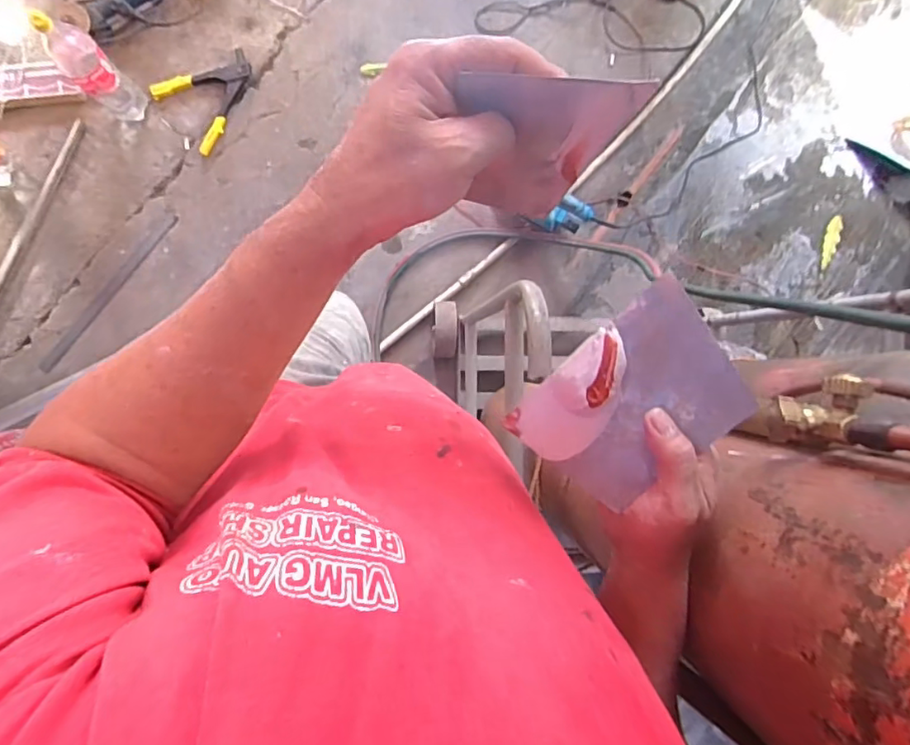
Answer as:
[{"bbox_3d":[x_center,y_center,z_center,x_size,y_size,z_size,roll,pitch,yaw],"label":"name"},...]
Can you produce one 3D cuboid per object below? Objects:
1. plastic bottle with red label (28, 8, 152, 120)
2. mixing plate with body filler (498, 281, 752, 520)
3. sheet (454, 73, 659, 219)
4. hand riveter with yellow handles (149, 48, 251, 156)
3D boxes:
[{"bbox_3d":[-0.788,-0.658,1.232,0.073,0.350,0.094,42,87,-4],"label":"plastic bottle with red label"},{"bbox_3d":[0.112,0.022,0.355,0.135,0.014,0.096,-43,87,18],"label":"mixing plate with body filler"},{"bbox_3d":[0.050,-0.130,0.341,0.091,0.136,0.008,5,79,-1],"label":"sheet"},{"bbox_3d":[-0.609,-0.683,1.394,0.244,0.027,0.210,-29,93,-4],"label":"hand riveter with yellow handles"}]

